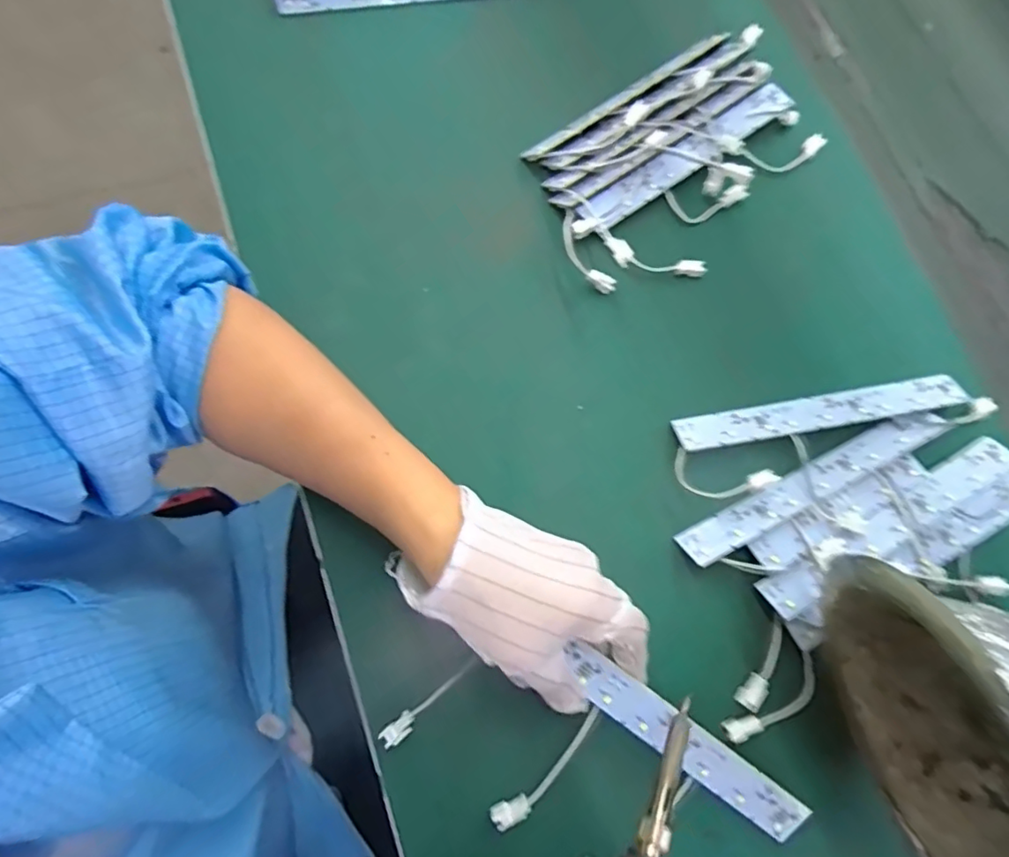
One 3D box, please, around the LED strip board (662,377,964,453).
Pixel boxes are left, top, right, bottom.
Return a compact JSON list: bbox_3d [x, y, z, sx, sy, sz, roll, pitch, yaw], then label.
[{"bbox_3d":[0.208,-0.011,0.364,0.196,0.004,0.026,-10,57,-5],"label":"LED strip board"}]

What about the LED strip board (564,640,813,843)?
[{"bbox_3d":[0.094,0.166,0.294,0.149,0.010,0.023,37,76,-1],"label":"LED strip board"}]

